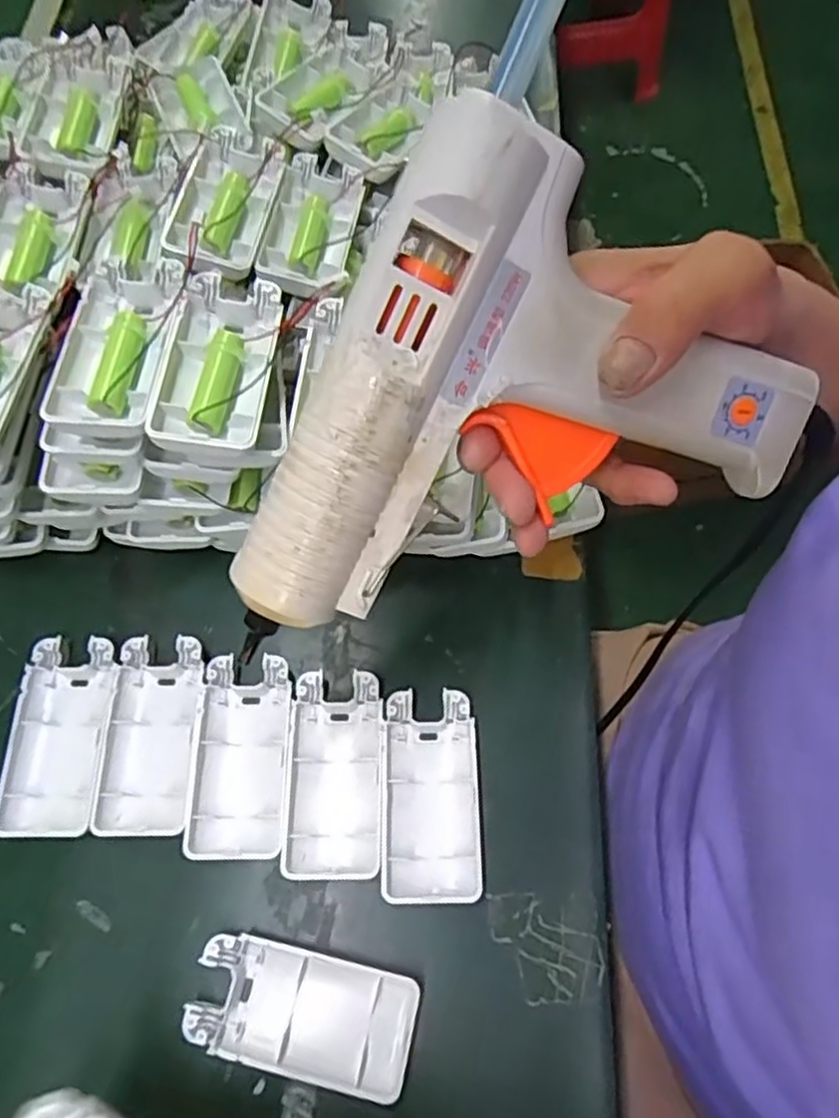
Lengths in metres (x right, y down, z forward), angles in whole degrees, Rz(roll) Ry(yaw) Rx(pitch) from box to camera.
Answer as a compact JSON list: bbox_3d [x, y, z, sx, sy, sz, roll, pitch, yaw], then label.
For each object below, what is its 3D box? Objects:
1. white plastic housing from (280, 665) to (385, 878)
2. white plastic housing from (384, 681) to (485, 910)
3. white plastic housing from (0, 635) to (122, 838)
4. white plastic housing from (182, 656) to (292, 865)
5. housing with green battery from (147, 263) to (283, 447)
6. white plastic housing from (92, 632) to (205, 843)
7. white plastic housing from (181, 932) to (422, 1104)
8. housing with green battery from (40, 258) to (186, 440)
[{"bbox_3d":[-0.040,0.101,0.333,0.045,0.011,0.091,0,67,0],"label":"white plastic housing"},{"bbox_3d":[0.006,0.111,0.333,0.045,0.018,0.091,0,67,0],"label":"white plastic housing"},{"bbox_3d":[-0.175,0.086,0.344,0.047,0.015,0.092,1,67,0],"label":"white plastic housing"},{"bbox_3d":[-0.085,0.094,0.337,0.045,0.012,0.092,1,67,0],"label":"white plastic housing"},{"bbox_3d":[-0.087,-0.085,0.306,0.046,0.020,0.091,2,66,2],"label":"housing with green battery"},{"bbox_3d":[-0.130,0.086,0.342,0.044,0.014,0.092,0,67,0],"label":"white plastic housing"},{"bbox_3d":[-0.049,0.192,0.298,0.093,0.013,0.045,12,67,5],"label":"white plastic housing"},{"bbox_3d":[-0.132,-0.092,0.307,0.047,0.017,0.092,3,66,3],"label":"housing with green battery"}]

